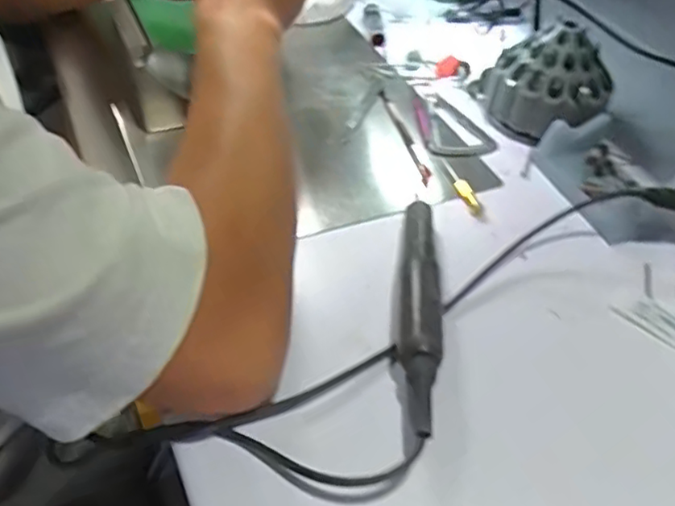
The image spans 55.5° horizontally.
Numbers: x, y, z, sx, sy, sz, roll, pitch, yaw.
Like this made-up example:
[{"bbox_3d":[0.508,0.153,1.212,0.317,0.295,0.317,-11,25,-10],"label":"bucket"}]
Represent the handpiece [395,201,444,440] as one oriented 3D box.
[{"bbox_3d":[0.051,0.031,0.394,0.027,0.031,0.184,8,45,3],"label":"handpiece"}]

